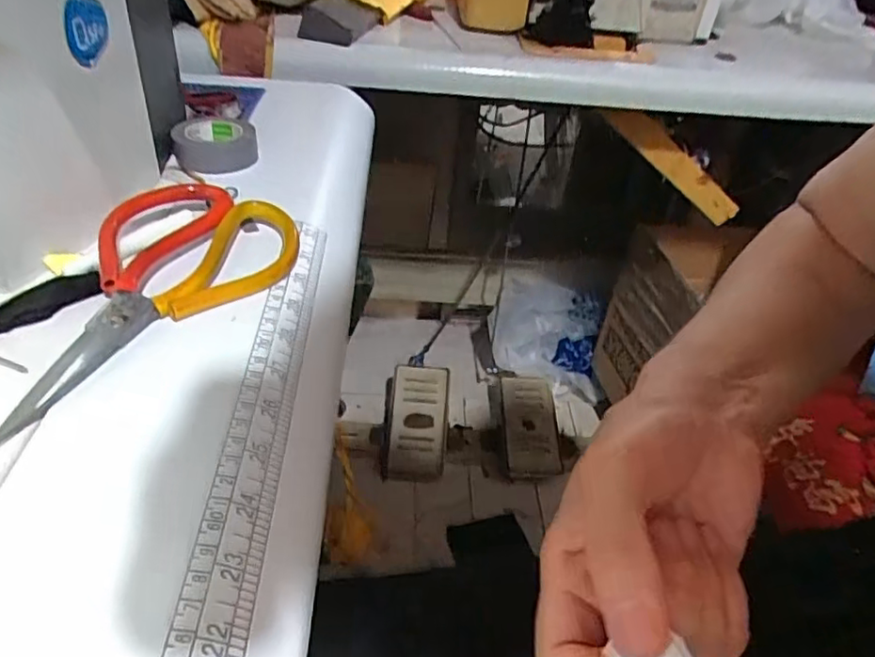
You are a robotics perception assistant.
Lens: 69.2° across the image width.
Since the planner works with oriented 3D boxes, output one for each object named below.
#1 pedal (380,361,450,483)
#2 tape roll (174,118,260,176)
[{"bbox_3d":[-0.042,0.180,1.236,0.121,0.047,0.224,7,71,-9],"label":"pedal"},{"bbox_3d":[-0.160,-0.133,0.457,0.055,0.024,0.055,-6,39,-15],"label":"tape roll"}]

